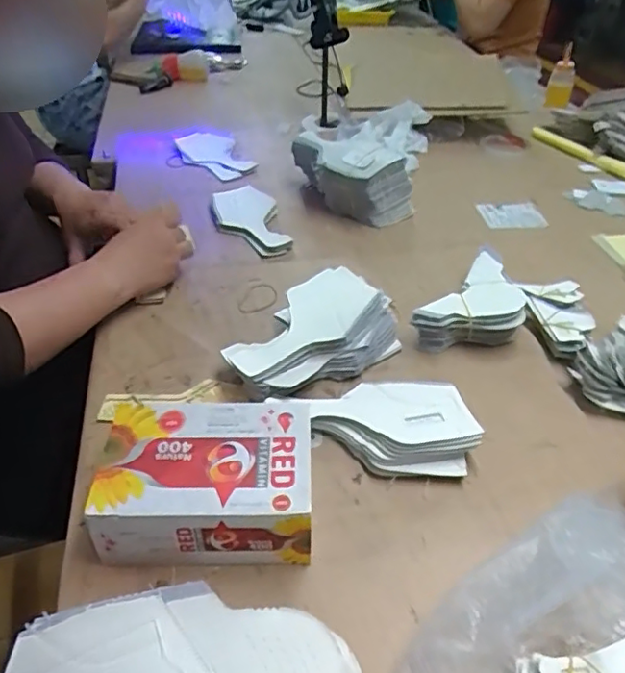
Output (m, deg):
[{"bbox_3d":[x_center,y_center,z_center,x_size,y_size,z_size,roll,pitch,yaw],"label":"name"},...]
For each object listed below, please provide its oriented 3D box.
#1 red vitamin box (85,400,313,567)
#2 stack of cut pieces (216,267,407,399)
[{"bbox_3d":[-0.080,0.115,0.468,0.155,0.069,0.107,0,38,-1],"label":"red vitamin box"},{"bbox_3d":[-0.005,-0.007,0.626,0.189,0.051,0.133,-27,46,-30],"label":"stack of cut pieces"}]

